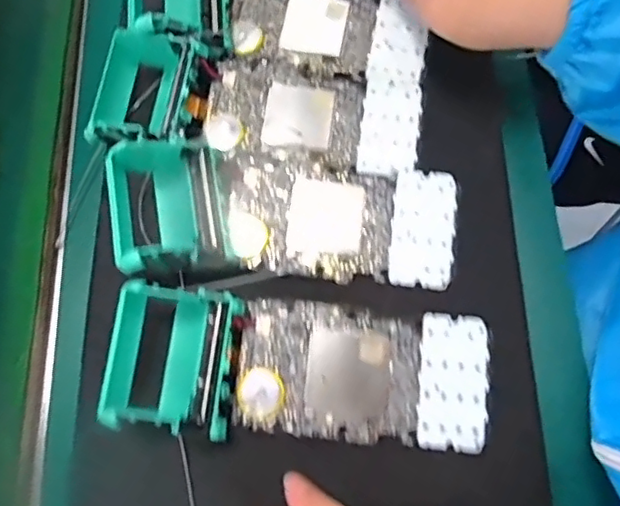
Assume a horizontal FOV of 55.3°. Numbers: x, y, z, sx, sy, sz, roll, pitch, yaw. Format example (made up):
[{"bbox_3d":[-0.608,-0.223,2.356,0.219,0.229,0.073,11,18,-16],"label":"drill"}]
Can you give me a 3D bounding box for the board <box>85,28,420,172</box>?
[{"bbox_3d":[-0.043,-0.091,0.357,0.186,0.035,0.086,6,66,6],"label":"board"}]

